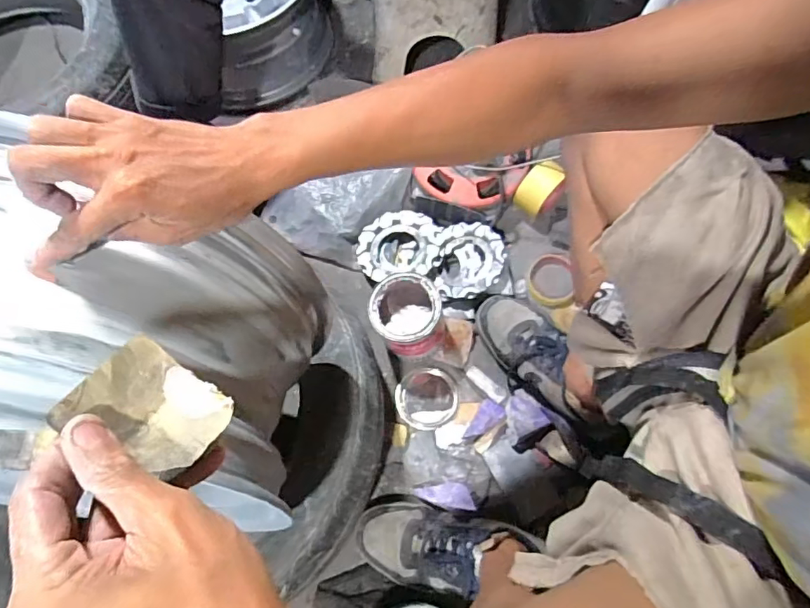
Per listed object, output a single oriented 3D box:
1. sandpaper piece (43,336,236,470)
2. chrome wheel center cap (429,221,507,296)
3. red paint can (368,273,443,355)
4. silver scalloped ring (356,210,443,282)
[{"bbox_3d":[-0.117,0.048,0.241,0.060,0.024,0.049,25,61,10],"label":"sandpaper piece"},{"bbox_3d":[0.111,-0.074,0.896,0.125,0.040,0.141,7,66,24],"label":"chrome wheel center cap"},{"bbox_3d":[0.002,0.021,0.804,0.103,0.110,0.106,0,68,1],"label":"red paint can"},{"bbox_3d":[-0.010,-0.102,0.909,0.145,0.026,0.126,-2,68,1],"label":"silver scalloped ring"}]

